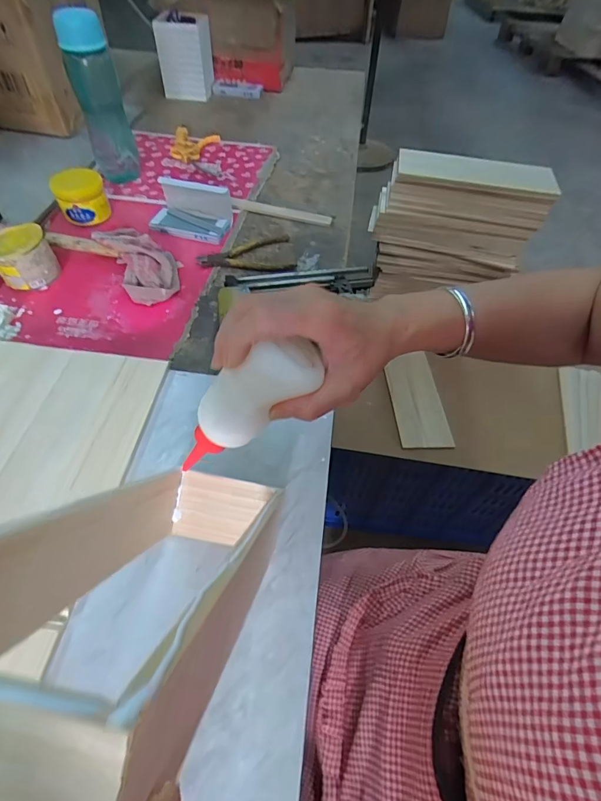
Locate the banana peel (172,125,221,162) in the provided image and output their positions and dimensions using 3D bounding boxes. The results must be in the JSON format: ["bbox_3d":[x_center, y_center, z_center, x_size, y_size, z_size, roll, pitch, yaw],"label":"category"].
[{"bbox_3d":[-0.248,-0.561,0.885,0.106,0.019,0.137,11,54,5],"label":"banana peel"}]

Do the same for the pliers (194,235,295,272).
[{"bbox_3d":[-0.084,-0.239,0.649,0.152,0.010,0.102,4,53,-1],"label":"pliers"}]

